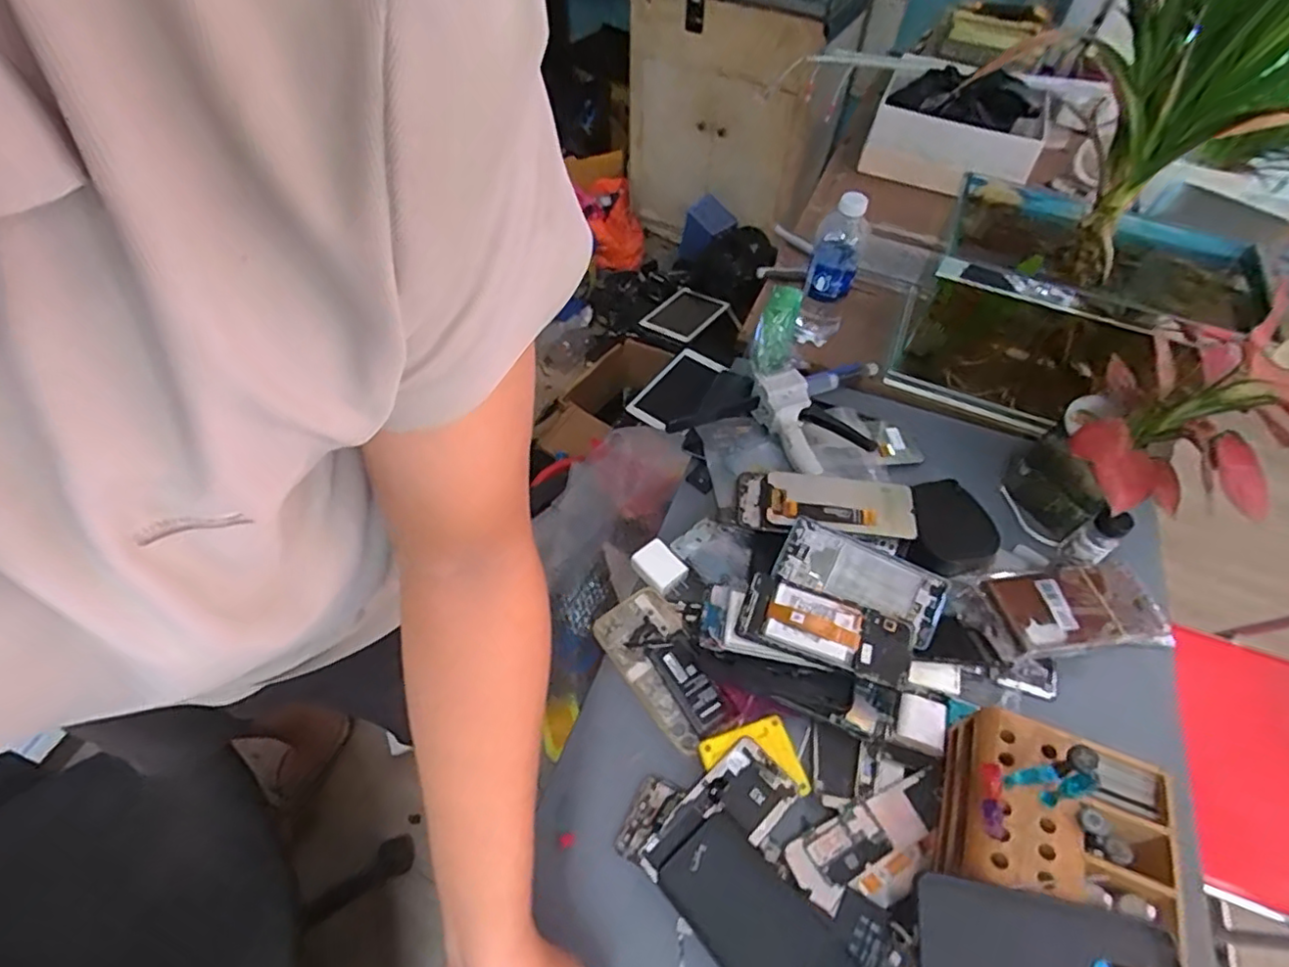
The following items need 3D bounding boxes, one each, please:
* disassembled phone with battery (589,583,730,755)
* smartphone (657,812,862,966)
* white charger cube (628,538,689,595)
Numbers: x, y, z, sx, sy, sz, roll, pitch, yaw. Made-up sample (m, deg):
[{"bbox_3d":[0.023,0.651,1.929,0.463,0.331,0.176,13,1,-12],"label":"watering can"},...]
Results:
[{"bbox_3d":[0.020,0.178,0.629,0.078,0.015,0.157,-30,60,-22],"label":"disassembled phone with battery"},{"bbox_3d":[0.088,0.348,0.497,0.080,0.016,0.154,-35,62,-25],"label":"smartphone"},{"bbox_3d":[0.016,0.092,0.681,0.040,0.019,0.061,-36,63,-25],"label":"white charger cube"}]

